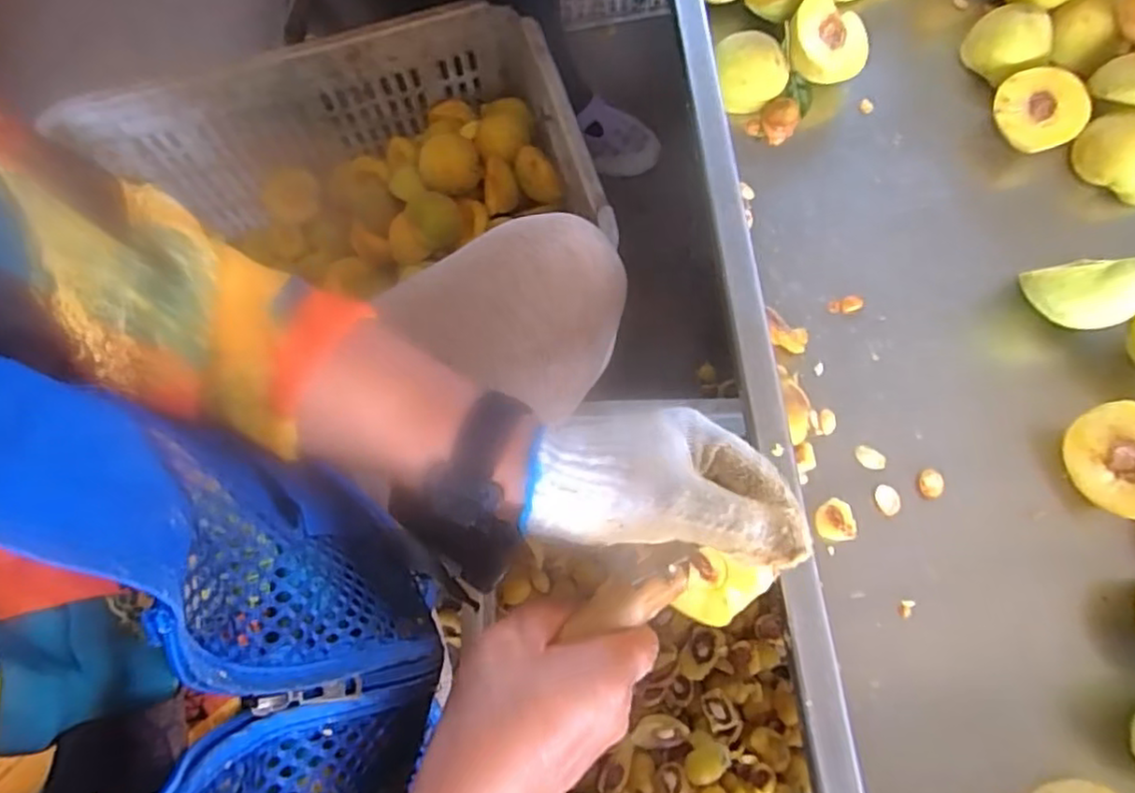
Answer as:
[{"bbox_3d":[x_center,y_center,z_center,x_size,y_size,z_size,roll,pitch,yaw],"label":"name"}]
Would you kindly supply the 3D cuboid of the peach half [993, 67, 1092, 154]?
[{"bbox_3d":[0.335,-0.202,0.475,0.058,0.024,0.058,-3,80,16],"label":"peach half"}]

